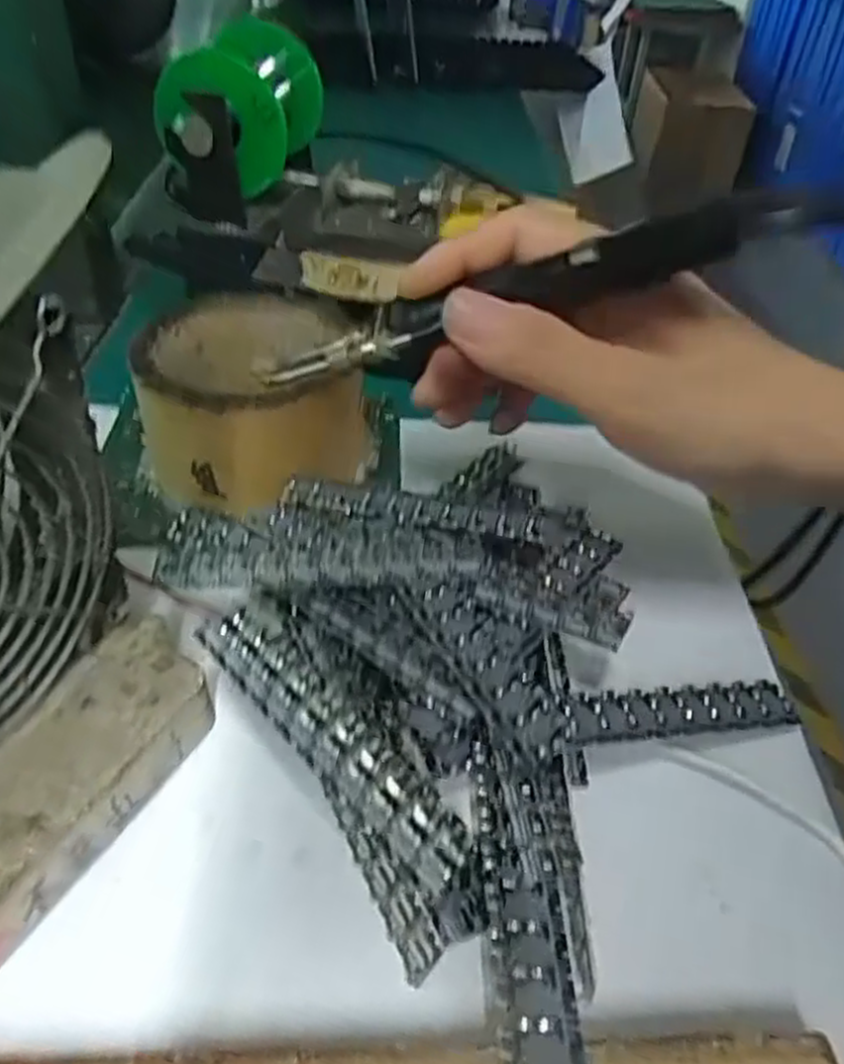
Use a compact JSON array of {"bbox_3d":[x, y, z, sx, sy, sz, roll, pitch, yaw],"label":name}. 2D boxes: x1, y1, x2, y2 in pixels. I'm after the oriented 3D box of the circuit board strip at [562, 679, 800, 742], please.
[{"bbox_3d":[0.084,0.058,0.254,0.091,0.004,0.018,1,46,-23],"label":"circuit board strip"}]

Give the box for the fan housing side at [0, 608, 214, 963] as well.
[{"bbox_3d":[-0.104,0.073,0.219,0.044,0.025,0.115,23,45,16],"label":"fan housing side"}]

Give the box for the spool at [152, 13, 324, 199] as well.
[{"bbox_3d":[-0.090,-0.222,0.409,0.057,0.071,0.081,8,43,1],"label":"spool"}]

